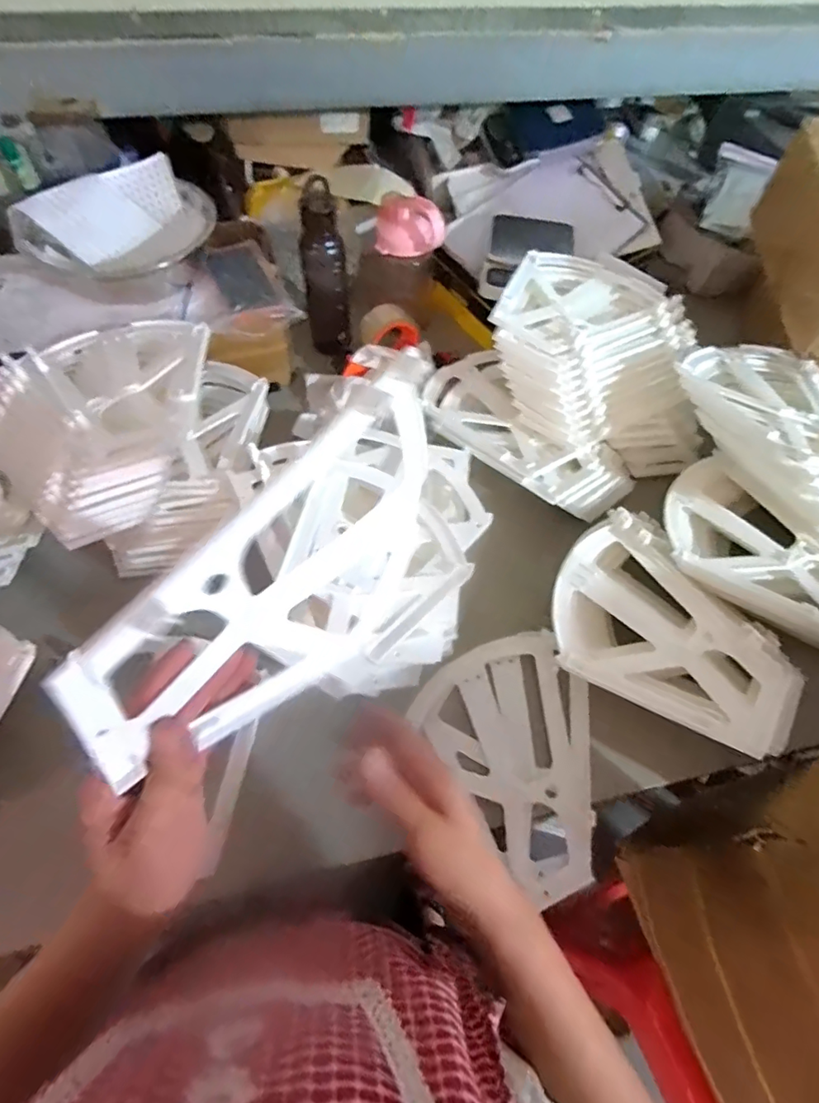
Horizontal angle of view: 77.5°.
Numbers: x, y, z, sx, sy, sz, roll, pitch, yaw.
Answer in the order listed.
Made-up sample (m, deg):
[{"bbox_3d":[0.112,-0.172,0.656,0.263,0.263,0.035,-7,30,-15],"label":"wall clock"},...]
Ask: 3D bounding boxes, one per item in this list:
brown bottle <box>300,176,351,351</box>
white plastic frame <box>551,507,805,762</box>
[{"bbox_3d":[-0.128,-0.413,0.765,0.062,0.230,0.051,-7,60,-6],"label":"brown bottle"},{"bbox_3d":[0.293,0.084,0.567,0.267,0.050,0.224,25,62,13],"label":"white plastic frame"}]

